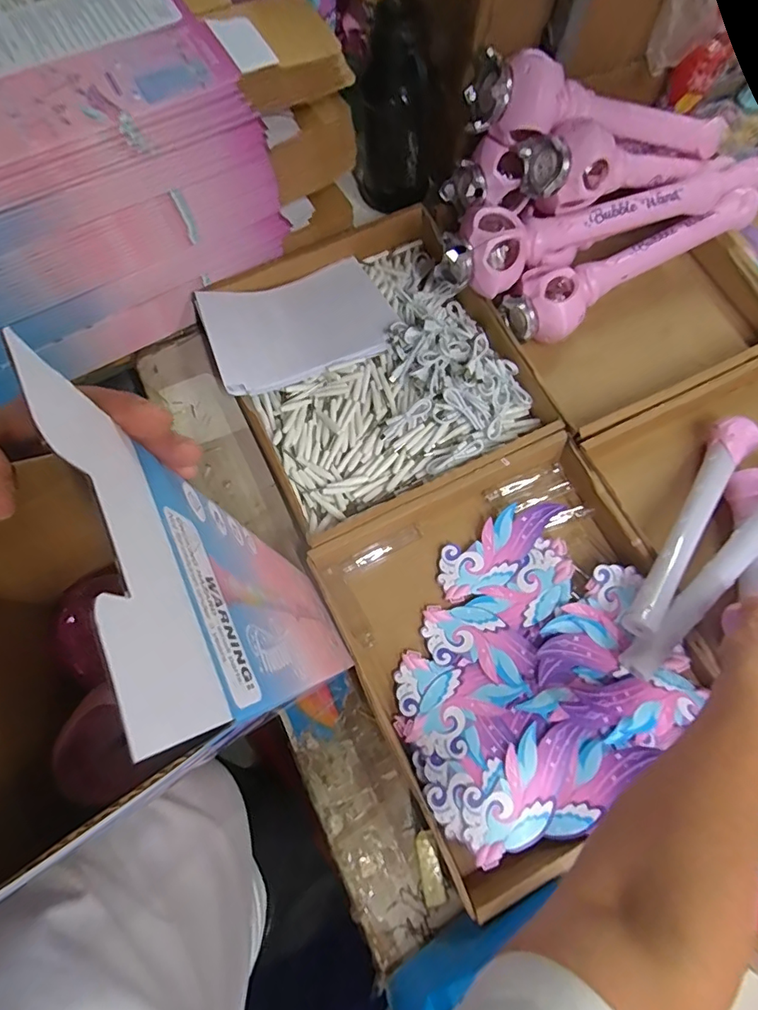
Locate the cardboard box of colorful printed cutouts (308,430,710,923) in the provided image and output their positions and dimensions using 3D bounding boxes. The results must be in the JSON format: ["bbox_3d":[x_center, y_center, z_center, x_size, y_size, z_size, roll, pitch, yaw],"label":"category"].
[{"bbox_3d":[0.156,0.148,0.538,0.337,0.048,0.371,-25,75,-7],"label":"cardboard box of colorful printed cutouts"}]

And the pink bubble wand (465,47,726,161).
[{"bbox_3d":[0.287,-0.495,0.619,0.364,0.077,0.077,-11,73,-20],"label":"pink bubble wand"}]

